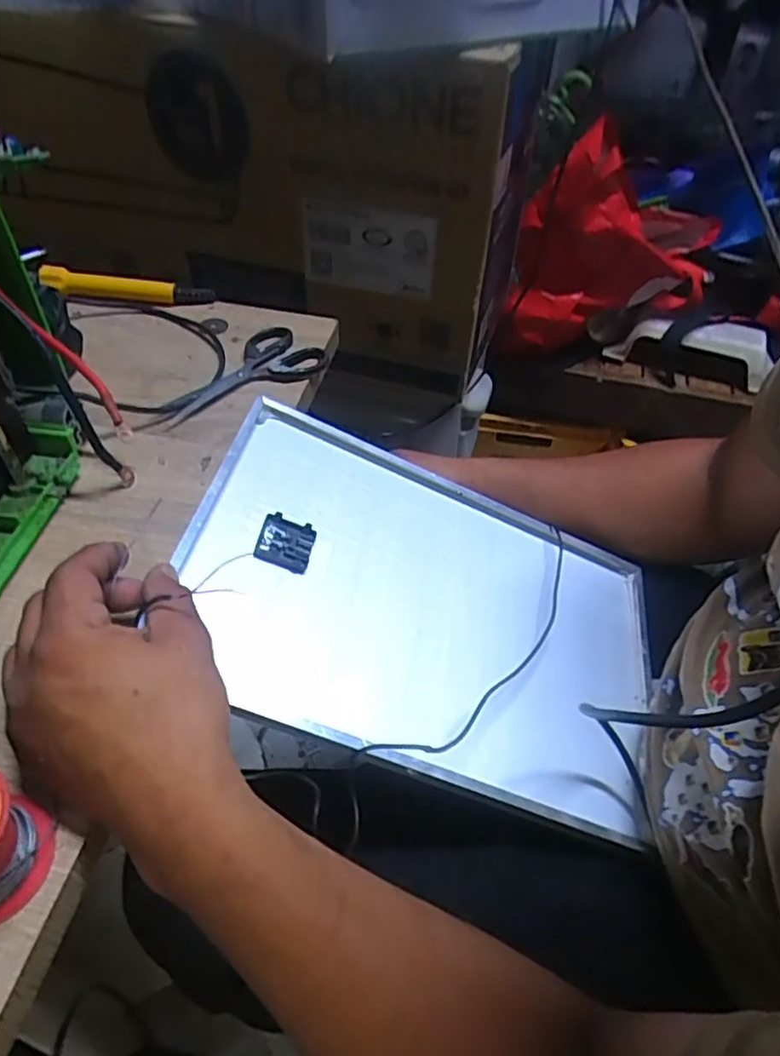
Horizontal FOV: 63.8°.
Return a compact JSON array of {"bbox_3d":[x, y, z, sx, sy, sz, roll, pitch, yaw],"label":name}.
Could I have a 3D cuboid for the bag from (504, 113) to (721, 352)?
[{"bbox_3d":[0.391,-0.466,1.053,0.247,0.293,0.333,29,53,22],"label":"bag"}]

